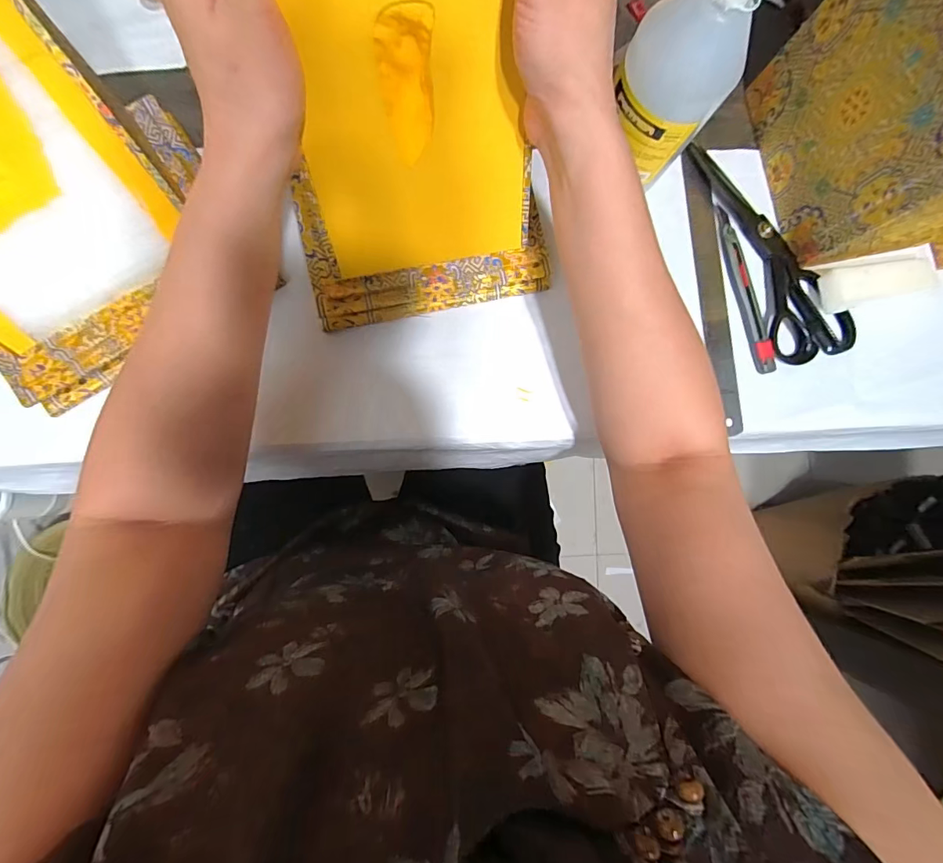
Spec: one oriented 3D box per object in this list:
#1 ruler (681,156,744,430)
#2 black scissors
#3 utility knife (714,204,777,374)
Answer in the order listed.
[{"bbox_3d":[0.227,-0.130,0.421,0.026,0.009,0.261,-6,88,-7],"label":"ruler"},{"bbox_3d":[0.285,-0.174,0.424,0.085,0.014,0.231,-24,90,-7],"label":"black scissors"},{"bbox_3d":[0.254,-0.133,0.418,0.018,0.012,0.159,-16,89,-7],"label":"utility knife"}]

